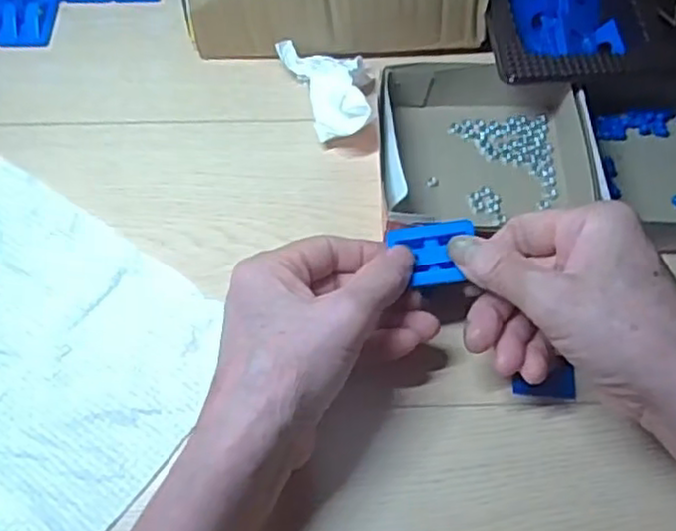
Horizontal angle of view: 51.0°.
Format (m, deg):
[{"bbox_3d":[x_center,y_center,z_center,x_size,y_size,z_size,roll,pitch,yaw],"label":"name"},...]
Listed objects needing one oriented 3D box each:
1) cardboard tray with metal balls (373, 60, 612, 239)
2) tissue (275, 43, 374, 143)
[{"bbox_3d":[0.086,-0.069,0.429,0.123,0.034,0.134,-2,61,0],"label":"cardboard tray with metal balls"},{"bbox_3d":[-0.003,-0.116,0.457,0.046,0.027,0.086,-20,63,-10],"label":"tissue"}]

